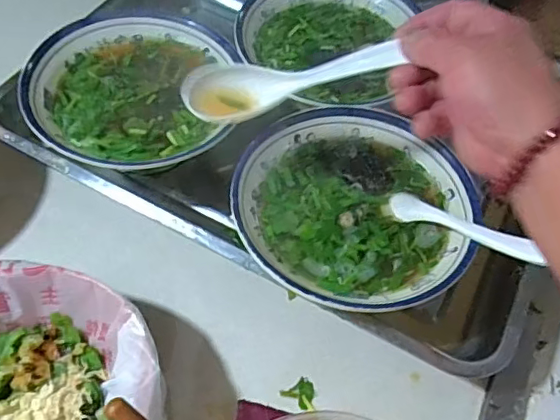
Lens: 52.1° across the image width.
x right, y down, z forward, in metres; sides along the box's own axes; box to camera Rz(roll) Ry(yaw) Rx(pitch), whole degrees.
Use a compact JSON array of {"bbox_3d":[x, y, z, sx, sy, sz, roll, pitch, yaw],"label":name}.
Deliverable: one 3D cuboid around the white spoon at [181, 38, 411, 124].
[{"bbox_3d":[0.007,-0.092,0.400,0.147,0.031,0.034,-10,54,14],"label":"white spoon"}]

